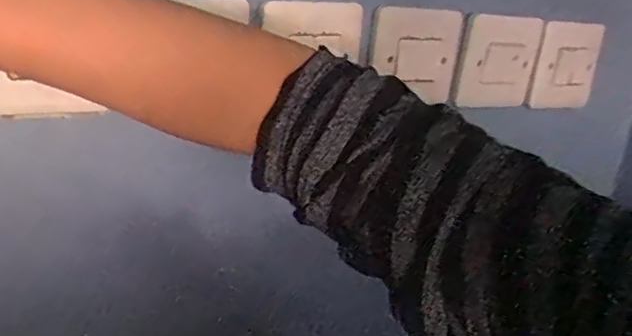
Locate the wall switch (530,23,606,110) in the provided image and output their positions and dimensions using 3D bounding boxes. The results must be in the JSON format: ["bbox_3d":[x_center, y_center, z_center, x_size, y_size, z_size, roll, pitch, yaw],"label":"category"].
[{"bbox_3d":[0.233,-0.094,0.566,0.077,0.077,0.006,-4,19,-26],"label":"wall switch"}]

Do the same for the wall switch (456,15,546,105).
[{"bbox_3d":[0.160,-0.092,0.528,0.083,0.074,0.012,-7,22,-33],"label":"wall switch"}]

